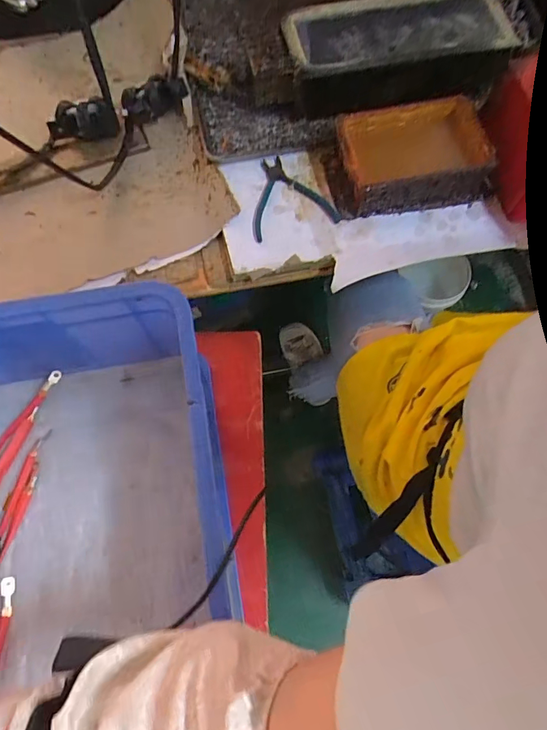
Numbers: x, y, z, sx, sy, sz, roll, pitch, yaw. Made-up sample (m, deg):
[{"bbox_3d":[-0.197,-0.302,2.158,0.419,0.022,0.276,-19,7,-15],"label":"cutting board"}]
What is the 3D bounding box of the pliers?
[{"bbox_3d":[0.020,-0.258,0.662,0.127,0.006,0.138,-13,71,-6],"label":"pliers"}]

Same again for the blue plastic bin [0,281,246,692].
[{"bbox_3d":[-0.255,0.251,0.455,0.389,0.213,0.590,-11,71,-5],"label":"blue plastic bin"}]

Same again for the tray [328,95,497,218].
[{"bbox_3d":[0.193,-0.306,0.642,0.215,0.062,0.142,-9,71,-4],"label":"tray"}]

